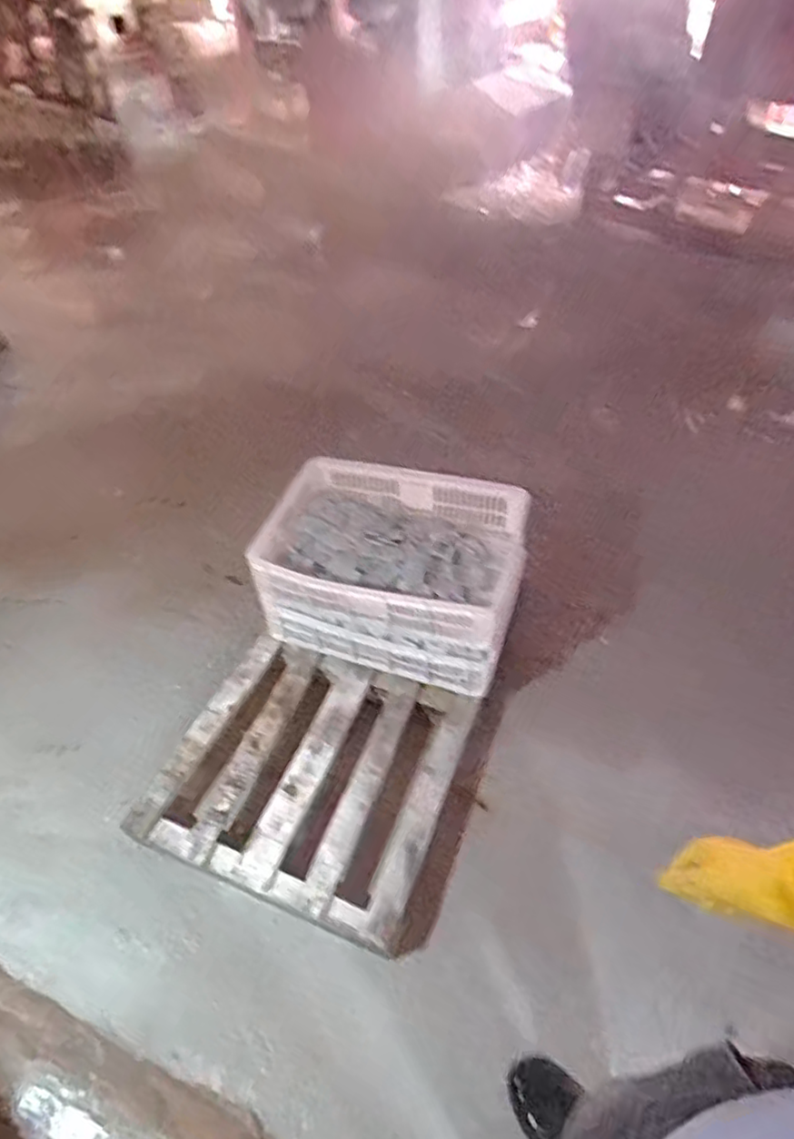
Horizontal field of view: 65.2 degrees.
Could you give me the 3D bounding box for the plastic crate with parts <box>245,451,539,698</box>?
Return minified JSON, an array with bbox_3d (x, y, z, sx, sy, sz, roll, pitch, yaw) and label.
[{"bbox_3d":[0.006,-0.024,1.421,0.530,0.248,0.393,11,49,12],"label":"plastic crate with parts"}]

